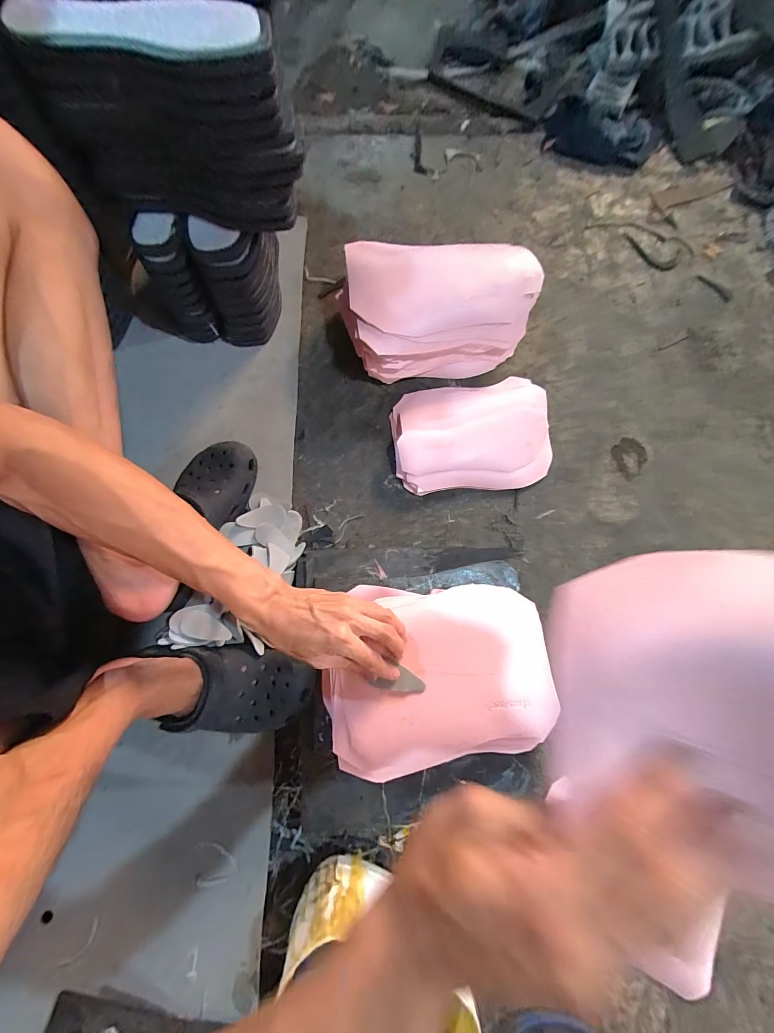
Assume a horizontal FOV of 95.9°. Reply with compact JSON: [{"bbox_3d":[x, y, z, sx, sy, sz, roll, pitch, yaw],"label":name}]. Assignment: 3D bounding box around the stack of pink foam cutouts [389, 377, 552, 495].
[{"bbox_3d":[0.139,-0.137,0.585,0.254,0.038,0.184,-5,78,-3],"label":"stack of pink foam cutouts"}]

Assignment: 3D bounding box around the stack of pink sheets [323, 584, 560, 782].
[{"bbox_3d":[0.065,0.187,0.430,0.265,0.053,0.199,-4,78,-2],"label":"stack of pink sheets"}]

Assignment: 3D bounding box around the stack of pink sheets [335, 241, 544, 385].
[{"bbox_3d":[0.086,-0.353,0.596,0.317,0.098,0.198,-6,78,-3],"label":"stack of pink sheets"}]

